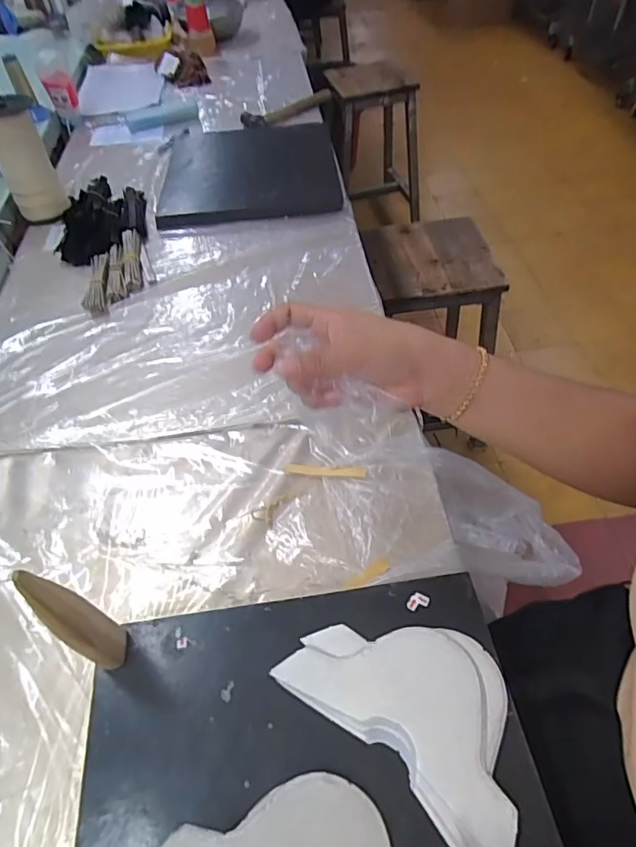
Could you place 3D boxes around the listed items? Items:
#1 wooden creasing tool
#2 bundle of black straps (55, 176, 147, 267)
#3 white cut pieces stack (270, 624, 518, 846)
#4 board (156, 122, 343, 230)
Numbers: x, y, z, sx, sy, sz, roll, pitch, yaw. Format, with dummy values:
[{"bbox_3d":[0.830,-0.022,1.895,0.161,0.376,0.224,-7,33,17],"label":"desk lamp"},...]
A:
[{"bbox_3d":[-0.153,0.137,0.339,0.019,0.166,0.027,26,58,22],"label":"wooden creasing tool"},{"bbox_3d":[-0.336,-0.323,0.792,0.124,0.054,0.172,-11,52,-5],"label":"bundle of black straps"},{"bbox_3d":[0.072,0.193,0.356,0.173,0.011,0.110,34,61,26],"label":"white cut pieces stack"},{"bbox_3d":[-0.113,-0.458,0.903,0.292,0.032,0.352,-3,51,1],"label":"board"}]

